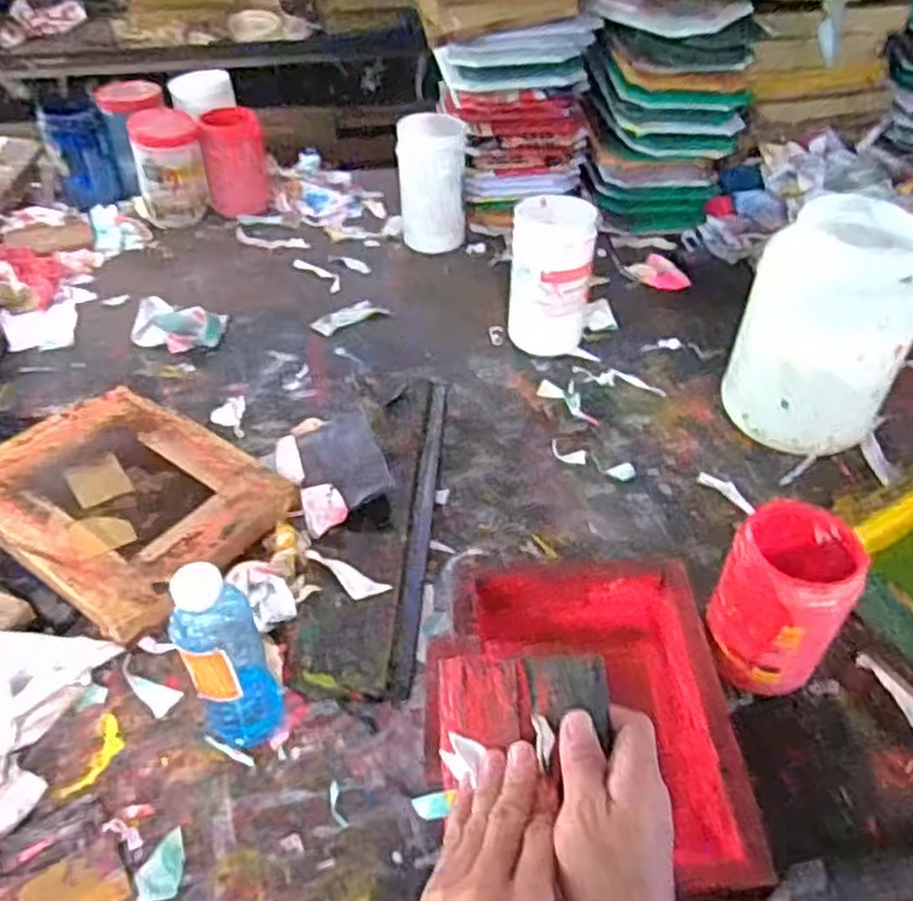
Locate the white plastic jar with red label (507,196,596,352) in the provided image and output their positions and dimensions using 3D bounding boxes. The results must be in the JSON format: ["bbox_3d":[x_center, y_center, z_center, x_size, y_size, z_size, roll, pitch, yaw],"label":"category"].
[{"bbox_3d":[0.117,-0.215,0.959,0.102,0.179,0.091,7,45,5],"label":"white plastic jar with red label"}]

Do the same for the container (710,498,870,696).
[{"bbox_3d":[0.257,0.124,0.618,0.093,0.145,0.091,31,52,26],"label":"container"}]

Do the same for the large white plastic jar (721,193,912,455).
[{"bbox_3d":[0.380,-0.119,0.801,0.158,0.241,0.128,22,49,19],"label":"large white plastic jar"}]

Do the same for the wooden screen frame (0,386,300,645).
[{"bbox_3d":[-0.327,0.041,0.747,0.286,0.027,0.208,26,48,24],"label":"wooden screen frame"}]

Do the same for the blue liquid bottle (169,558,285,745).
[{"bbox_3d":[-0.167,0.154,0.565,0.061,0.182,0.054,-18,48,-18],"label":"blue liquid bottle"}]

